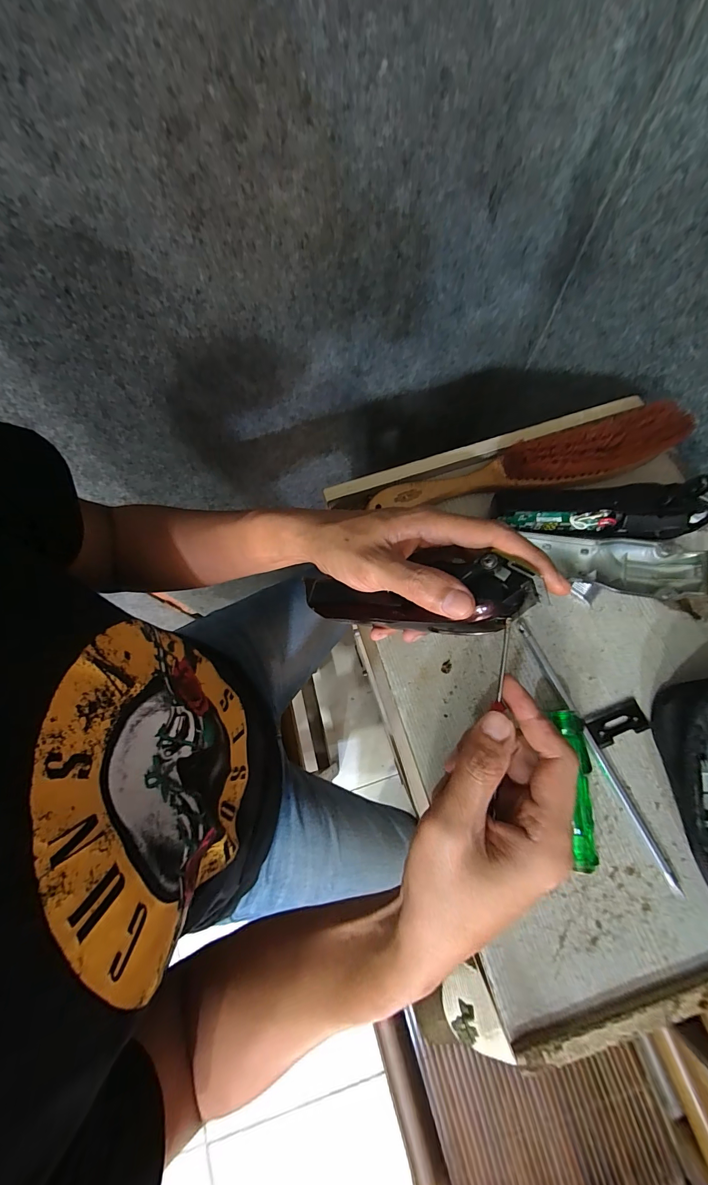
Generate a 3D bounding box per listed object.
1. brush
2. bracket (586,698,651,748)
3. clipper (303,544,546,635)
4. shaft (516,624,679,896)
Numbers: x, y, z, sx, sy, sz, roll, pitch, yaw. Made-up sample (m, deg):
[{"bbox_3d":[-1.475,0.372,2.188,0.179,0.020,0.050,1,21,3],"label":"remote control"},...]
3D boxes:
[{"bbox_3d":[0.148,-0.106,0.311,0.239,0.042,0.045,-15,73,-3],"label":"brush"},{"bbox_3d":[0.188,0.094,0.270,0.041,0.004,0.022,-21,73,-4],"label":"bracket"},{"bbox_3d":[0.037,0.004,0.259,0.163,0.051,0.043,-6,70,31],"label":"clipper"},{"bbox_3d":[0.168,0.105,0.265,0.010,0.008,0.190,-23,74,-5],"label":"shaft"}]

